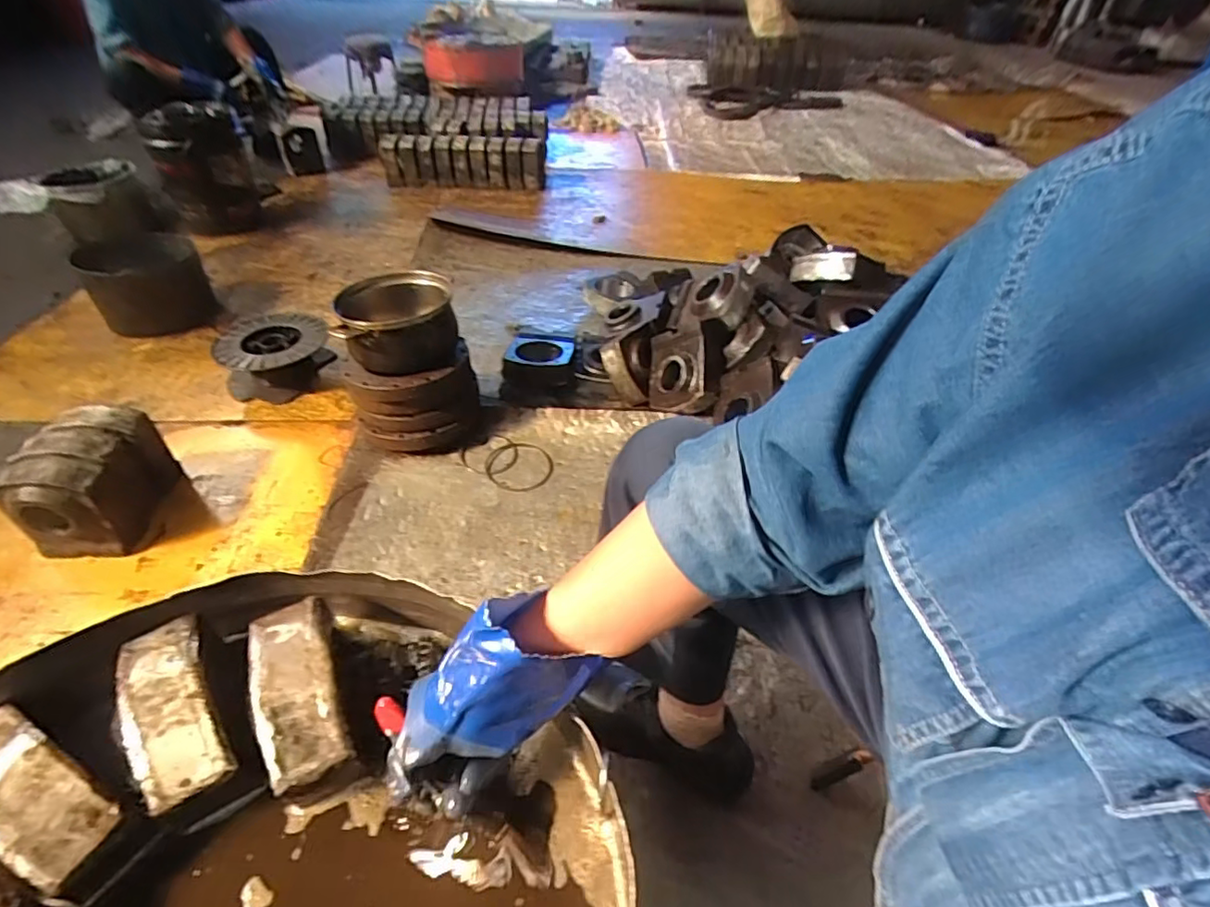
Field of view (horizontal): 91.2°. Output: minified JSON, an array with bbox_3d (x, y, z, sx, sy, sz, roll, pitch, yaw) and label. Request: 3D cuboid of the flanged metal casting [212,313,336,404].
[{"bbox_3d":[-0.809,-0.244,1.452,0.266,0.111,0.245,-1,43,1],"label":"flanged metal casting"}]

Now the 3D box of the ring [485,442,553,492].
[{"bbox_3d":[-0.177,0.029,1.226,0.136,0.008,0.142,4,52,-5],"label":"ring"}]

